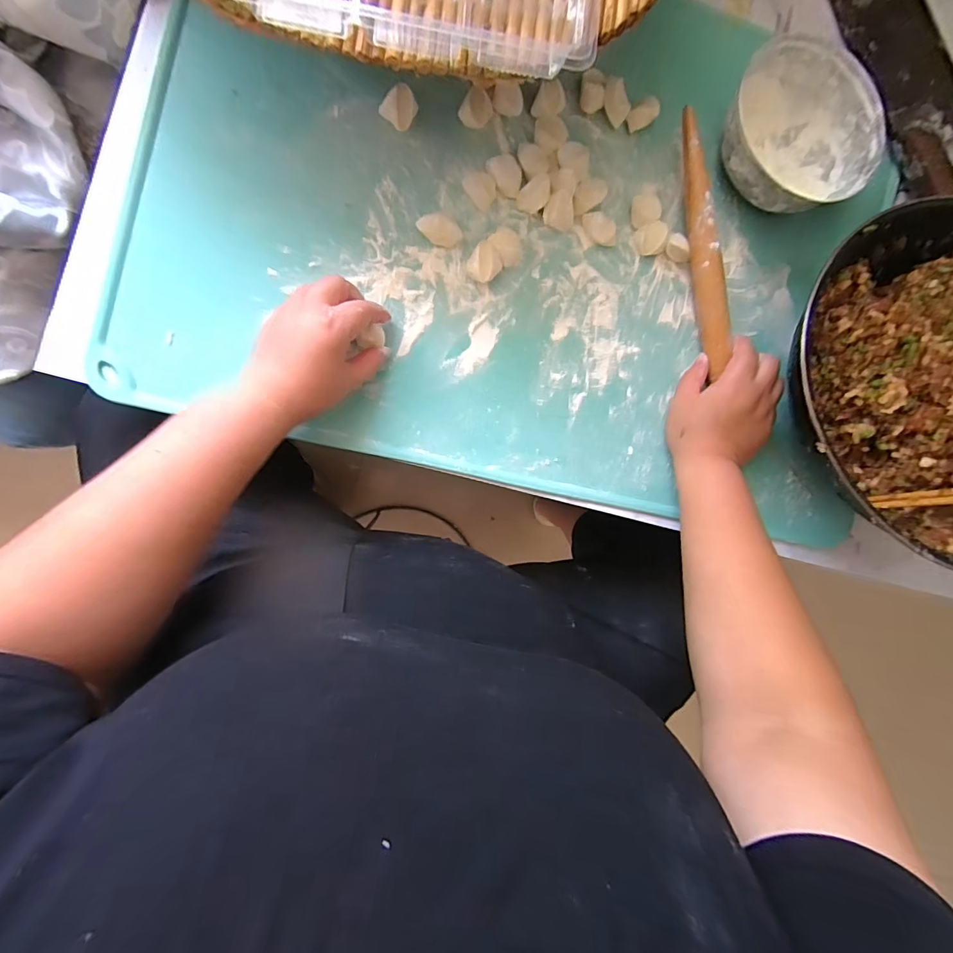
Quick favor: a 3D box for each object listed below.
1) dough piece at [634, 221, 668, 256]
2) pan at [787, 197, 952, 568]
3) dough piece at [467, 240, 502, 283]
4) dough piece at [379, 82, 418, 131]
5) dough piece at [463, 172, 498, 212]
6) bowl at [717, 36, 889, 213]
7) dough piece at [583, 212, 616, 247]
[{"bbox_3d":[0.158,-0.217,0.409,0.025,0.019,0.024,0,89,-9],"label":"dough piece"},{"bbox_3d":[0.417,-0.078,0.408,0.298,0.111,0.311,-15,92,-9],"label":"pan"},{"bbox_3d":[0.007,-0.183,0.388,0.026,0.018,0.031,29,85,-8],"label":"dough piece"},{"bbox_3d":[-0.064,-0.311,0.377,0.026,0.018,0.027,0,89,-9],"label":"dough piece"},{"bbox_3d":[0.004,-0.253,0.394,0.022,0.012,0.030,-43,96,-7],"label":"dough piece"},{"bbox_3d":[0.294,-0.317,0.420,0.145,0.051,0.138,0,89,-9],"label":"bowl"},{"bbox_3d":[0.112,-0.225,0.407,0.036,0.015,0.019,40,84,-7],"label":"dough piece"}]

